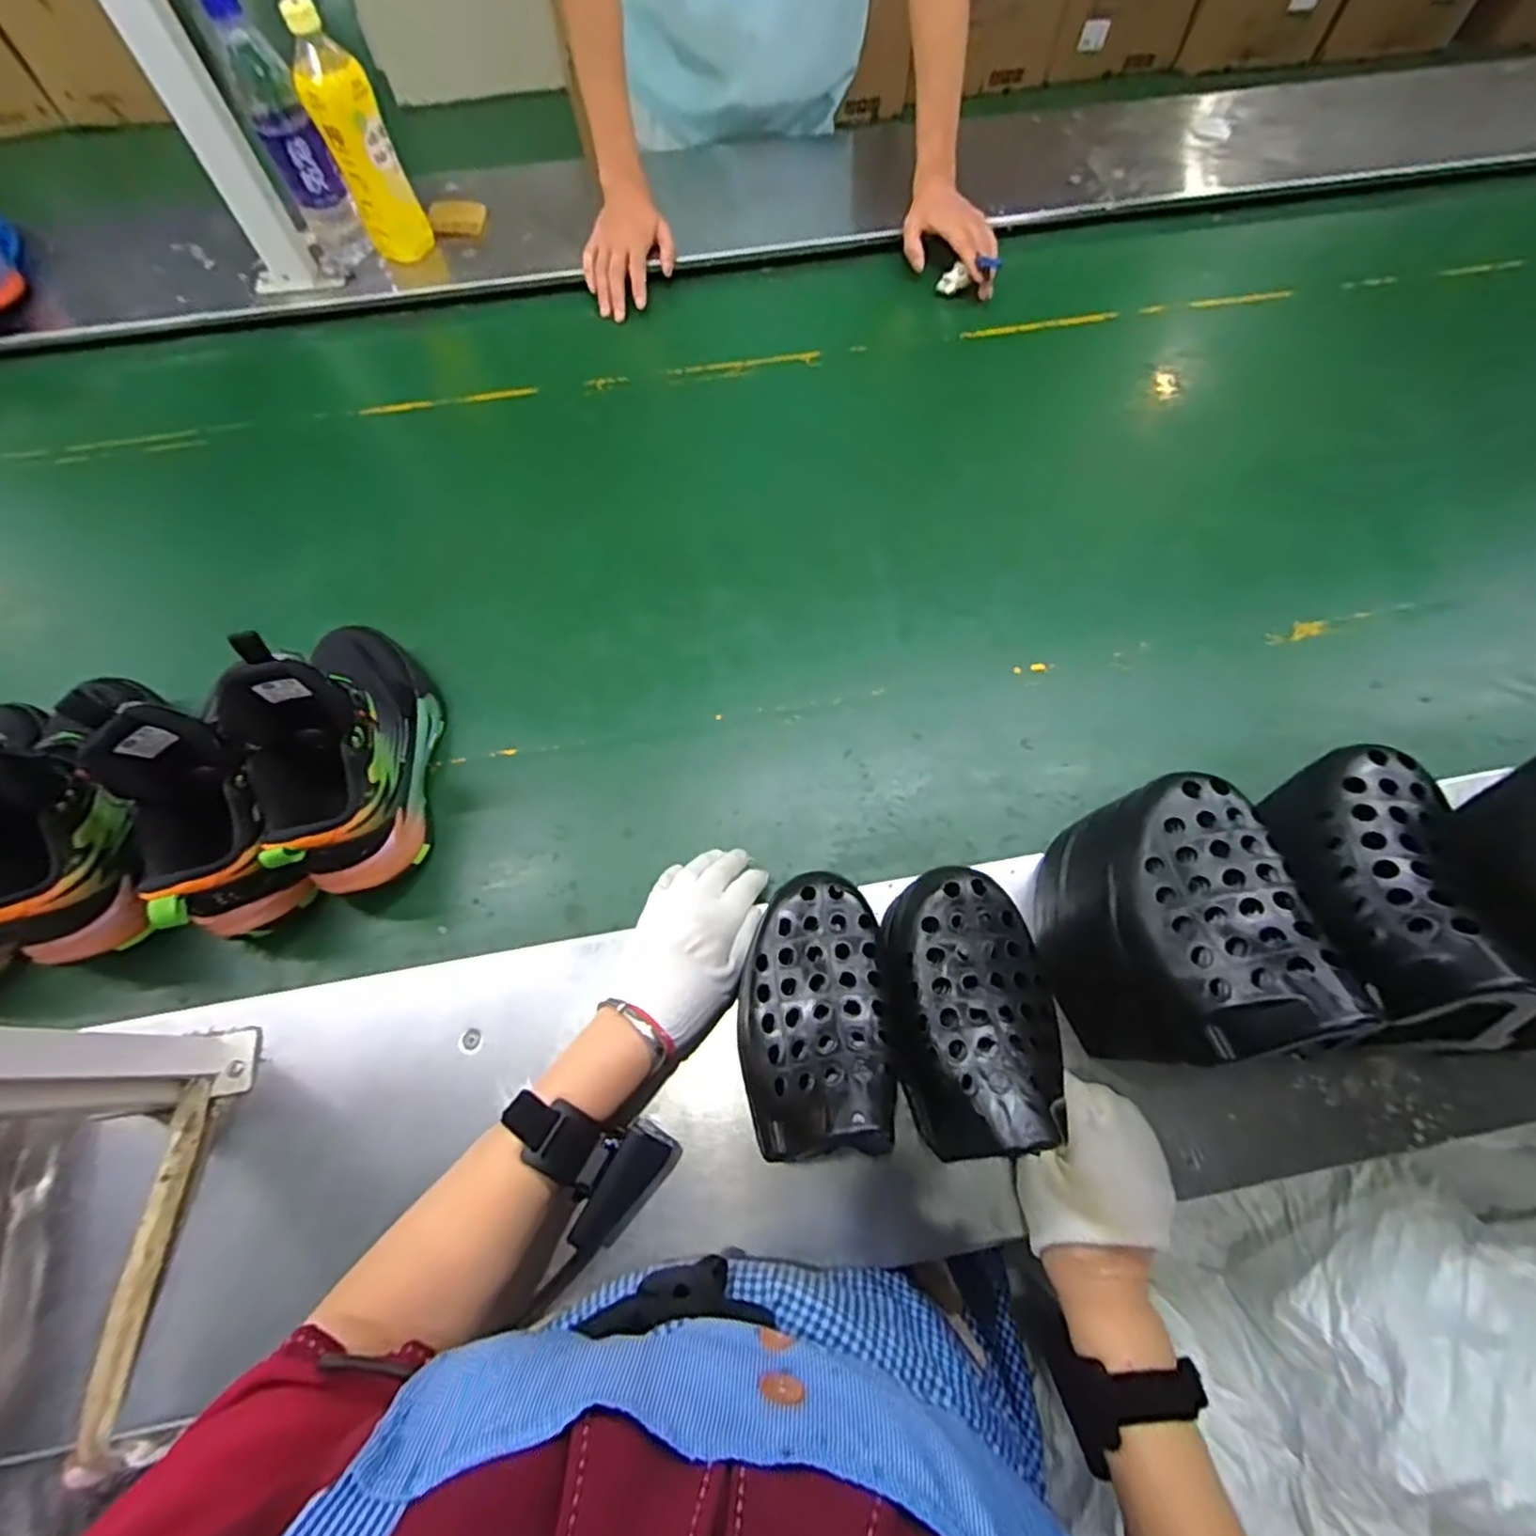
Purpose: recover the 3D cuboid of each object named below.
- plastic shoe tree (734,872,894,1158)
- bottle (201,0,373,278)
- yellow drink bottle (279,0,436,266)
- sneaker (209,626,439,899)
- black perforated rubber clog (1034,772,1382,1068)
[{"bbox_3d":[0.024,0.126,0.365,0.078,0.050,0.141,-2,65,2],"label":"plastic shoe tree"},{"bbox_3d":[-0.528,-0.687,0.748,0.068,0.235,0.055,-31,69,-12],"label":"bottle"},{"bbox_3d":[-0.455,-0.695,0.757,0.068,0.218,0.057,-31,69,-12],"label":"yellow drink bottle"},{"bbox_3d":[-0.328,-0.027,0.520,0.085,0.160,0.232,-7,66,-2],"label":"sneaker"},{"bbox_3d":[0.241,0.098,0.415,0.092,0.161,0.155,-3,66,-1],"label":"black perforated rubber clog"}]

